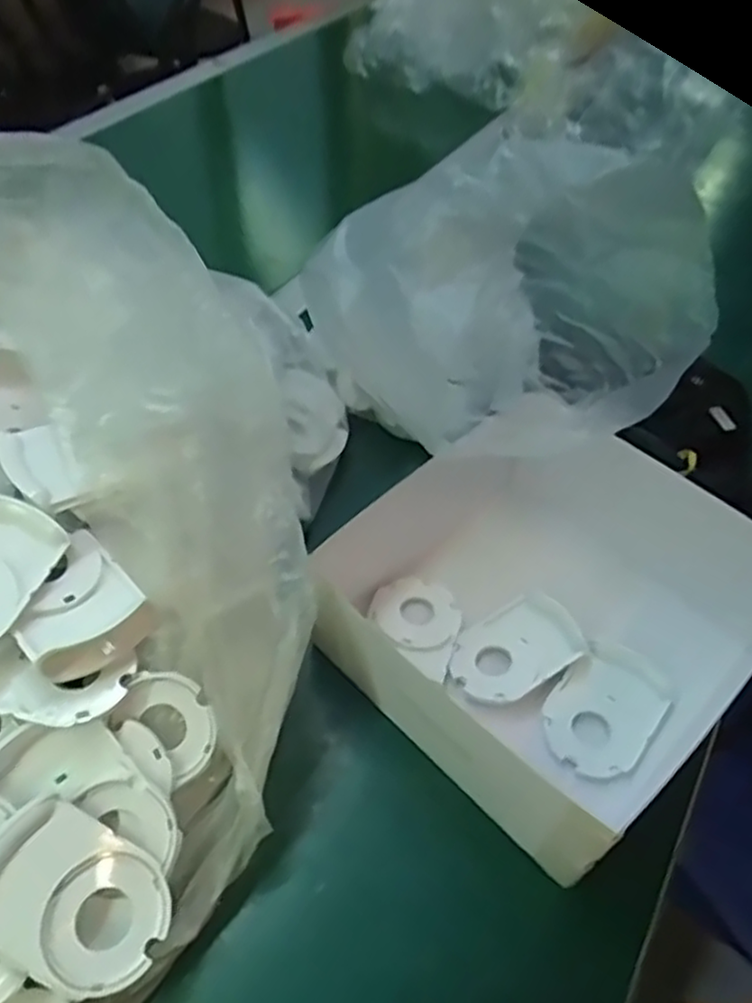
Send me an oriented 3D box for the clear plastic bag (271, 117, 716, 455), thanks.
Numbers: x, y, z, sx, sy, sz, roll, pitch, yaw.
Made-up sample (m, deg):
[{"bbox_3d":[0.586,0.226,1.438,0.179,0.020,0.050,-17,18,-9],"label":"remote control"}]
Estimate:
[{"bbox_3d":[0.084,-0.119,0.430,0.199,0.141,0.146,-19,53,-17],"label":"clear plastic bag"}]

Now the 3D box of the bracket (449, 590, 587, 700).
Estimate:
[{"bbox_3d":[0.085,0.089,0.435,0.078,0.010,0.053,-21,54,-19],"label":"bracket"}]

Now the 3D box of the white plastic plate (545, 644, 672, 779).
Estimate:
[{"bbox_3d":[0.135,0.120,0.418,0.055,0.013,0.081,35,57,24],"label":"white plastic plate"}]

